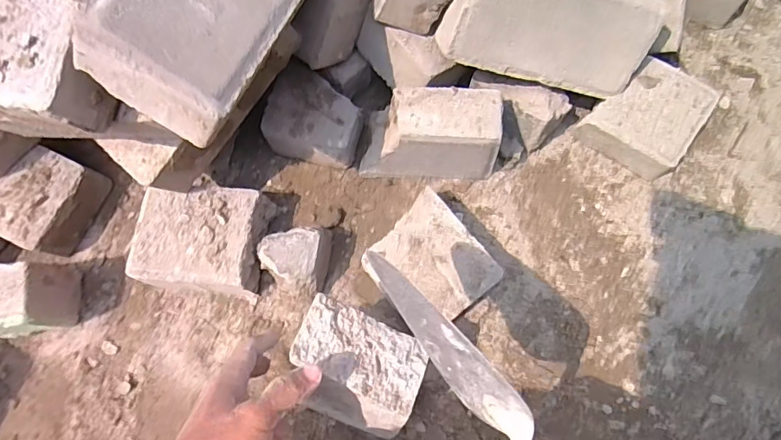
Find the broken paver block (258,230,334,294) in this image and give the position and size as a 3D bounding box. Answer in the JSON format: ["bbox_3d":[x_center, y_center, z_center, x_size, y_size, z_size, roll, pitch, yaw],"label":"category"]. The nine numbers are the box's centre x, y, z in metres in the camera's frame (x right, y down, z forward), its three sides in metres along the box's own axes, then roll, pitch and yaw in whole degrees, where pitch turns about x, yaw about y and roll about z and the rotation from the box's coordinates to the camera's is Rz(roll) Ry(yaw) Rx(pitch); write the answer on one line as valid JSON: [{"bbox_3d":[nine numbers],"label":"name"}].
[{"bbox_3d":[-0.104,0.036,0.536,0.065,0.062,0.066,10,73,5],"label":"broken paver block"}]

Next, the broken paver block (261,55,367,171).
[{"bbox_3d":[-0.087,-0.117,0.580,0.111,0.064,0.095,23,75,9],"label":"broken paver block"}]

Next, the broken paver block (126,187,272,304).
[{"bbox_3d":[-0.205,0.022,0.543,0.130,0.065,0.111,9,73,5],"label":"broken paver block"}]

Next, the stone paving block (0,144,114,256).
[{"bbox_3d":[-0.415,-0.030,0.565,0.129,0.059,0.106,23,75,9],"label":"stone paving block"}]

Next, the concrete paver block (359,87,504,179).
[{"bbox_3d":[0.043,-0.094,0.546,0.142,0.104,0.066,3,73,3],"label":"concrete paver block"}]

